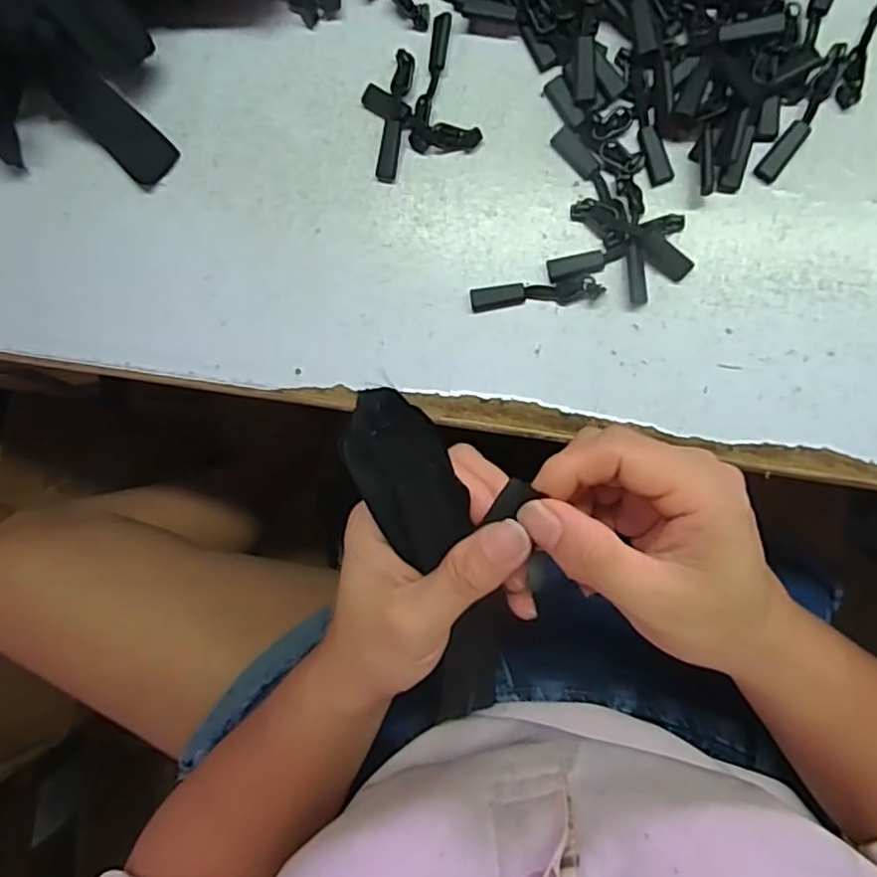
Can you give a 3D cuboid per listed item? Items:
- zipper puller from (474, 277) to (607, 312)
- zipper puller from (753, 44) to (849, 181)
[{"bbox_3d":[0.042,-0.063,0.278,0.056,0.005,0.010,-3,90,10],"label":"zipper puller"},{"bbox_3d":[0.149,-0.131,0.259,0.010,0.004,0.058,32,96,8],"label":"zipper puller"}]

